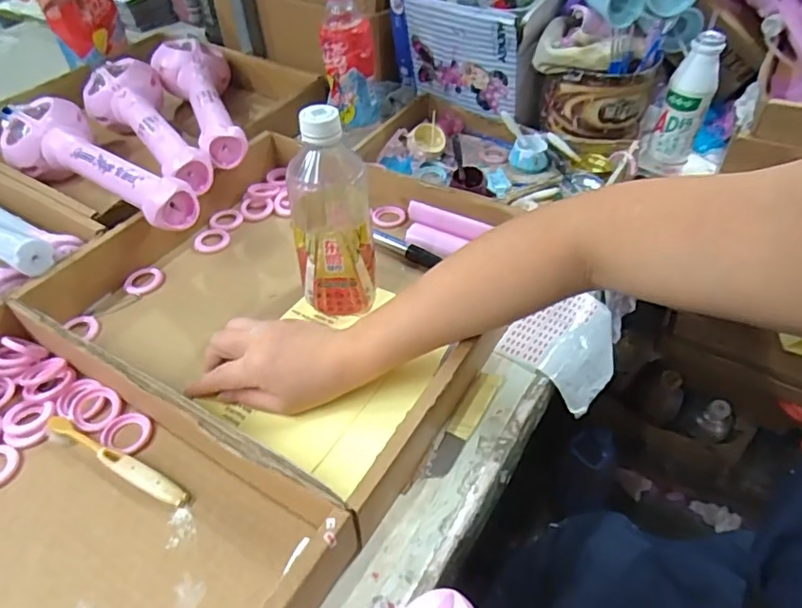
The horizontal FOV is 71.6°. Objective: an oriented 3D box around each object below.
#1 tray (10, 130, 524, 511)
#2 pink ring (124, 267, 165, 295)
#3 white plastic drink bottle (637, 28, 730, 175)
[{"bbox_3d":[-0.102,-0.054,0.545,0.353,0.081,0.362,23,50,22],"label":"tray"},{"bbox_3d":[-0.261,-0.023,0.565,0.039,0.004,0.035,-21,49,-19],"label":"pink ring"},{"bbox_3d":[0.332,-0.232,0.654,0.053,0.150,0.048,19,49,19],"label":"white plastic drink bottle"}]

